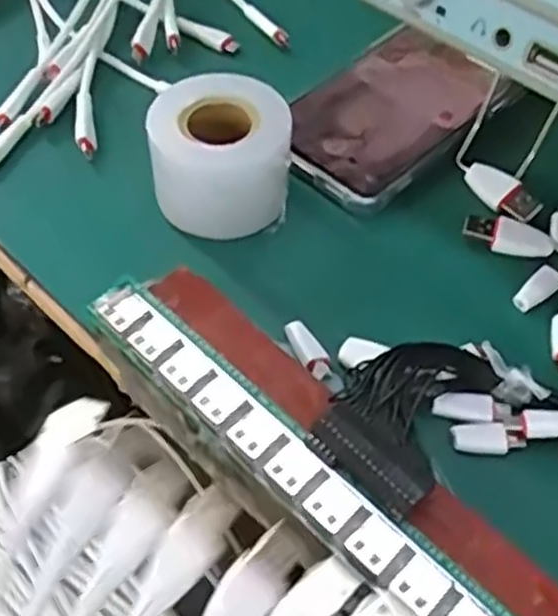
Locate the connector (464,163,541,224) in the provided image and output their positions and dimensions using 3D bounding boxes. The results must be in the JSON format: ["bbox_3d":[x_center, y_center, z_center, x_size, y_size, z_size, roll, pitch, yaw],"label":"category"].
[{"bbox_3d":[0.097,-0.052,0.339,0.018,0.004,0.036,-27,59,-19],"label":"connector"}]

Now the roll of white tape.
[{"bbox_3d":[-0.024,-0.065,0.325,0.056,0.043,0.051,0,54,0],"label":"roll of white tape"}]

